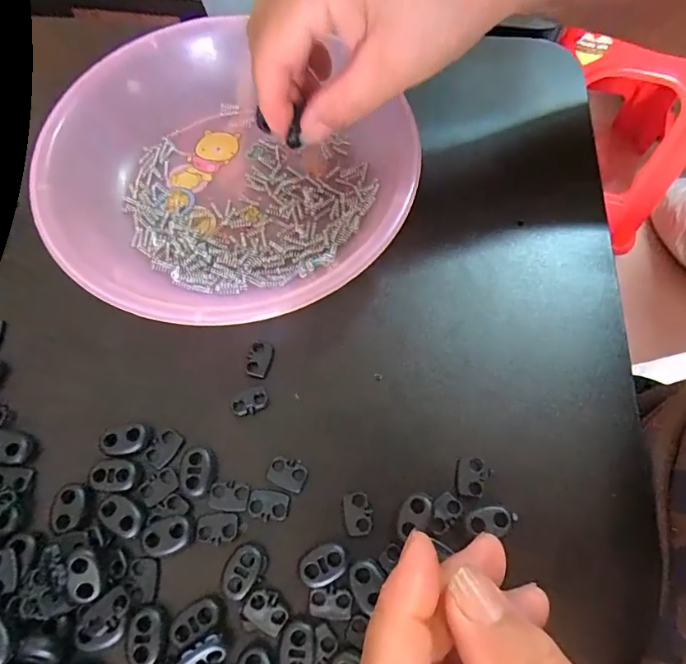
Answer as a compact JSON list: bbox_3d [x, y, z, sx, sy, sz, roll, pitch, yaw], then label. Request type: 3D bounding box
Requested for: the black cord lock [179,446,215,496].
[{"bbox_3d":[-0.065,0.062,0.209,0.014,0.006,0.021,-3,68,-1],"label":"black cord lock"}]

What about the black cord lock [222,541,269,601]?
[{"bbox_3d":[-0.041,0.098,0.192,0.015,0.004,0.021,29,70,11],"label":"black cord lock"}]

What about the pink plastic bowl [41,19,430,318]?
[{"bbox_3d":[-0.068,-0.088,0.256,0.202,0.043,0.178,39,73,15],"label":"pink plastic bowl"}]

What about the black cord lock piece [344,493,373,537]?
[{"bbox_3d":[0.007,0.080,0.204,0.011,0.006,0.017,-9,68,-4],"label":"black cord lock piece"}]

